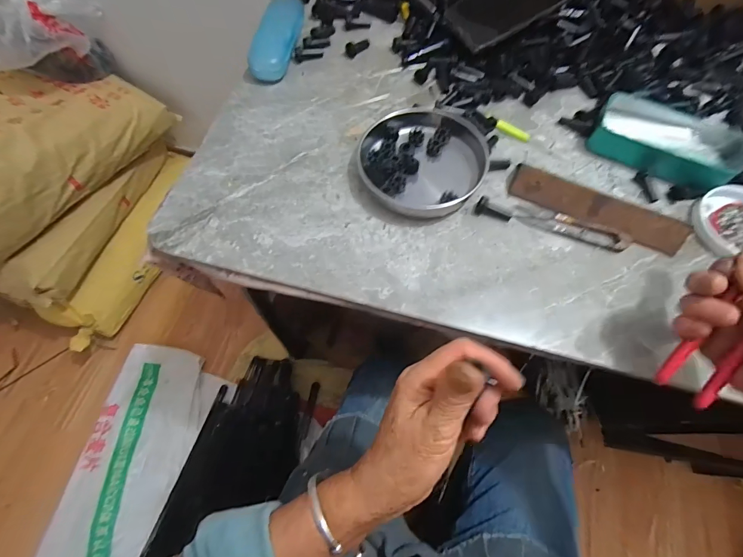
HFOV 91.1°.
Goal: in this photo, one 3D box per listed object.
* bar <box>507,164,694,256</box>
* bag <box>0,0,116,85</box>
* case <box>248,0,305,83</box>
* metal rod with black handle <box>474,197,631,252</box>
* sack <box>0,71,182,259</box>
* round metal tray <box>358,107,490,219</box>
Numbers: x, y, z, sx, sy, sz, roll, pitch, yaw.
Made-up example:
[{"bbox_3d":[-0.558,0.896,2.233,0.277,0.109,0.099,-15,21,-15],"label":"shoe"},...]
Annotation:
[{"bbox_3d":[0.243,-0.075,0.397,0.185,0.035,0.009,24,28,9],"label":"bar"},{"bbox_3d":[-0.785,-0.522,0.823,0.312,0.198,0.191,-8,66,-5],"label":"bag"},{"bbox_3d":[-0.124,-0.326,0.490,0.047,0.035,0.148,9,66,3],"label":"case"},{"bbox_3d":[0.190,-0.062,0.387,0.155,0.017,0.025,17,66,6],"label":"metal rod with black handle"},{"bbox_3d":[-0.794,-0.276,0.830,0.250,0.227,0.630,23,50,11],"label":"sack"},{"bbox_3d":[0.052,-0.139,0.409,0.138,0.027,0.141,1,66,-1],"label":"round metal tray"}]

